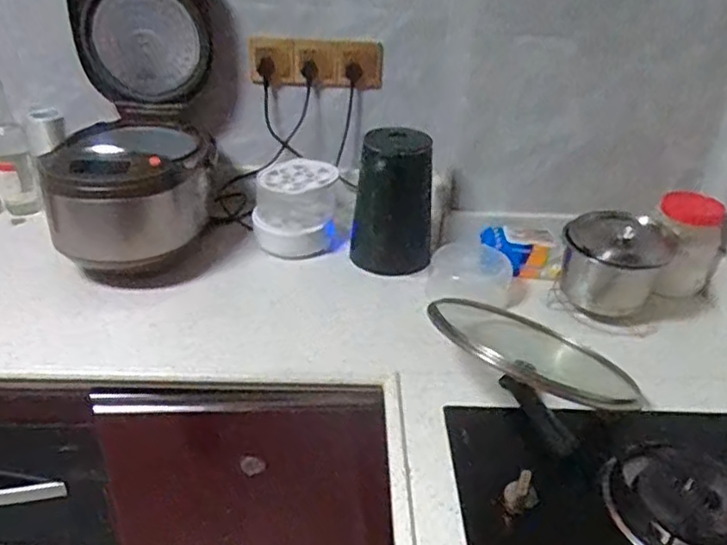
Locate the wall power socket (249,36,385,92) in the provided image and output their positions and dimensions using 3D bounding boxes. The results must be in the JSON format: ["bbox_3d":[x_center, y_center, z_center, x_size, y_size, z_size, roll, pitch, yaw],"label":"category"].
[{"bbox_3d":[-0.090,-0.404,1.271,0.256,0.093,0.023,-2,32,-8],"label":"wall power socket"}]

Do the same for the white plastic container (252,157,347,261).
[{"bbox_3d":[-0.127,-0.129,1.265,0.168,0.136,0.145,-2,32,-7],"label":"white plastic container"}]

